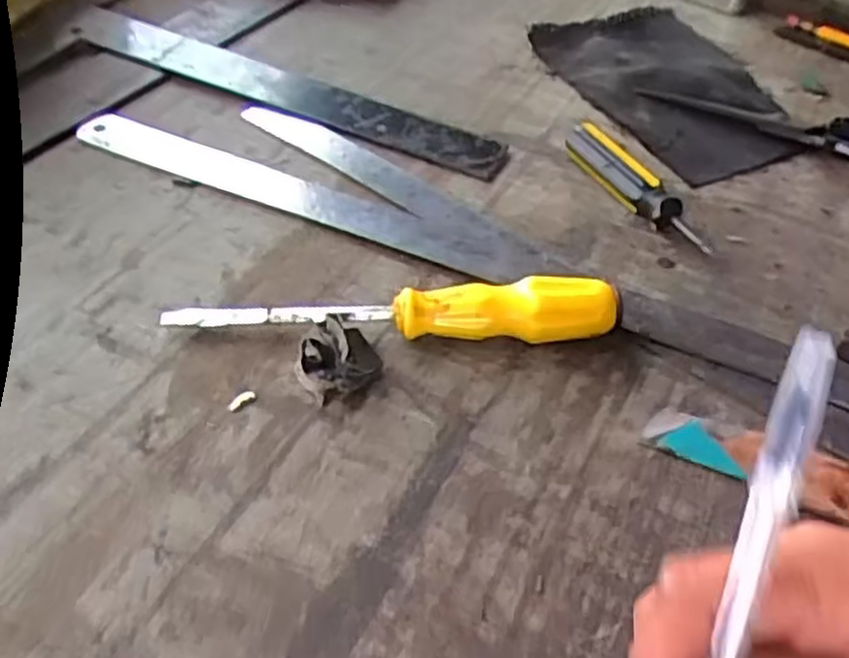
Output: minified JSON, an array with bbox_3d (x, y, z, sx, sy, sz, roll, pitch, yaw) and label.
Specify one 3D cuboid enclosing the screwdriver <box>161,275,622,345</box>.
[{"bbox_3d":[-0.013,-0.009,0.352,0.199,0.028,0.023,2,47,-4],"label":"screwdriver"}]

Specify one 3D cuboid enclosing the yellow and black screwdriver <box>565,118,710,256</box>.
[{"bbox_3d":[0.118,-0.079,0.432,0.017,0.022,0.106,-24,54,-26],"label":"yellow and black screwdriver"}]

